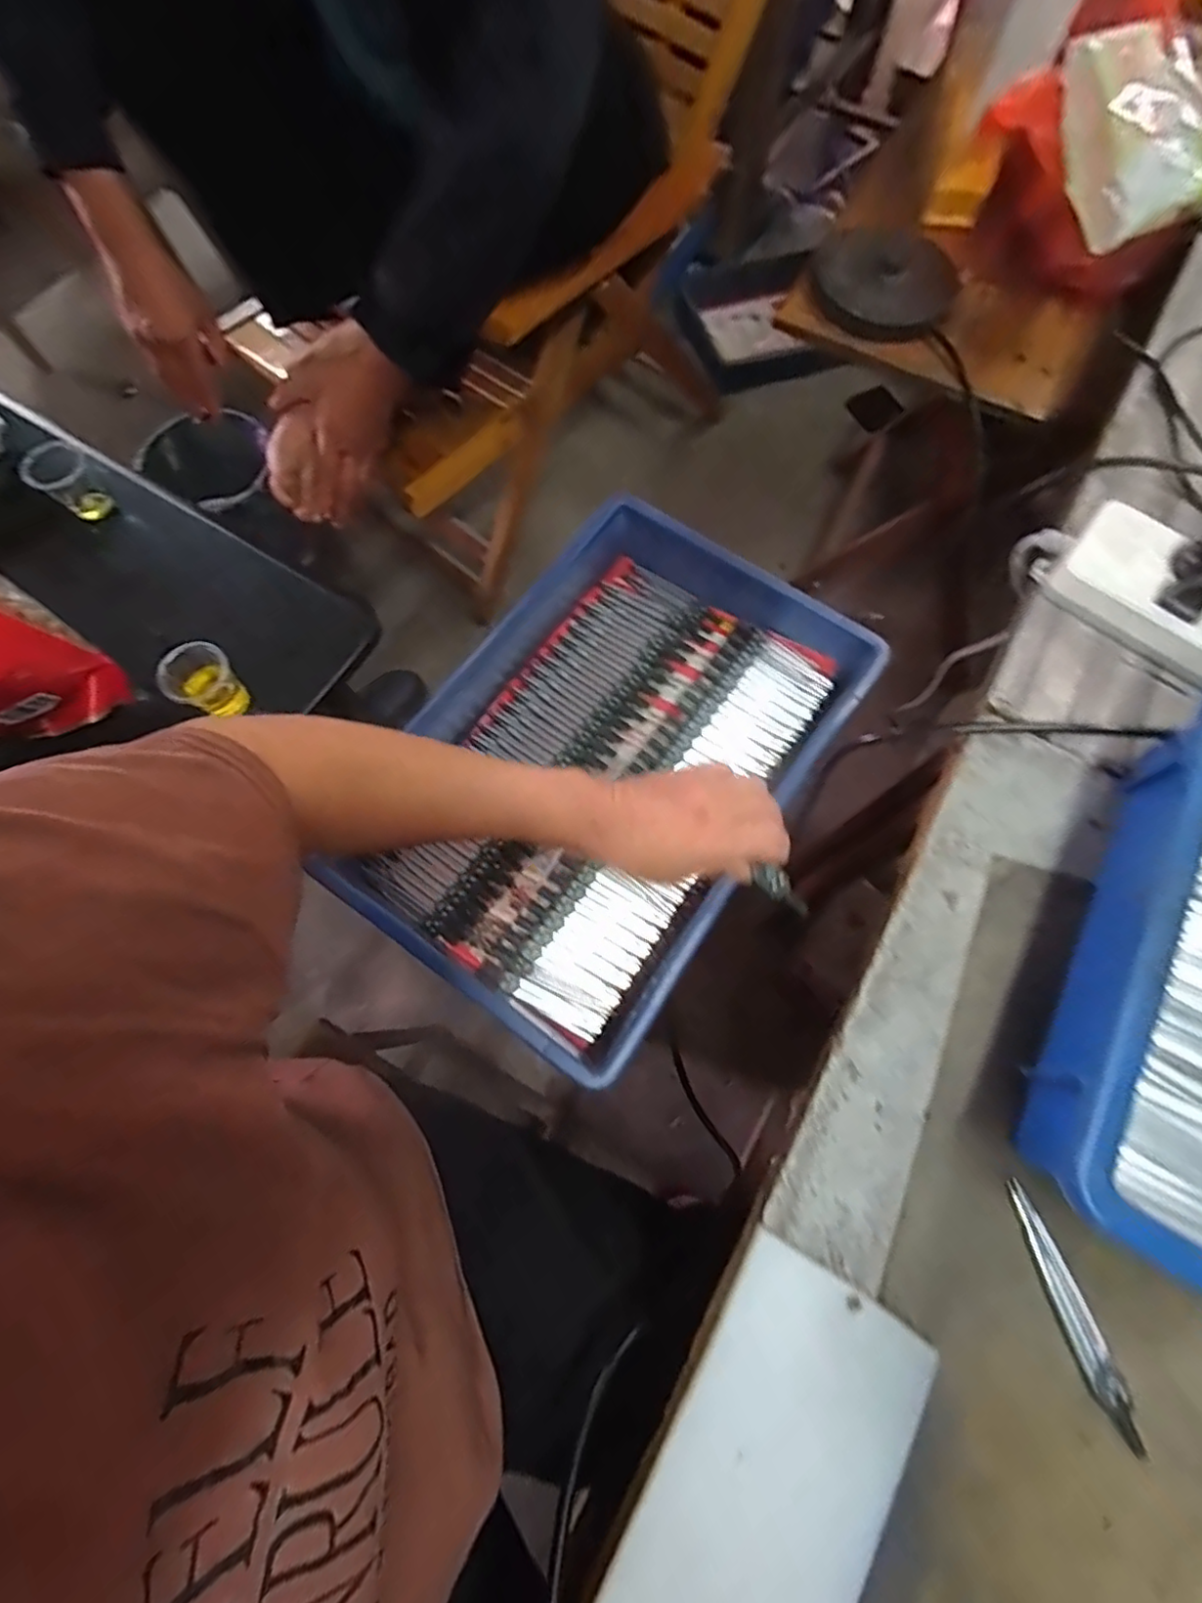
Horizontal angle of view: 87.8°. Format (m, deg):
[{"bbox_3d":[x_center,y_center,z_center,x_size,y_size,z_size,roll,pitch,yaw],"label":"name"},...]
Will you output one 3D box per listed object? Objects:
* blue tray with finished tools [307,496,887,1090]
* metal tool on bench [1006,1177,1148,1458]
[{"bbox_3d":[0.014,-0.039,0.535,0.293,0.088,0.443,36,77,12],"label":"blue tray with finished tools"},{"bbox_3d":[0.227,0.244,0.300,0.017,0.013,0.105,-16,73,-5],"label":"metal tool on bench"}]

